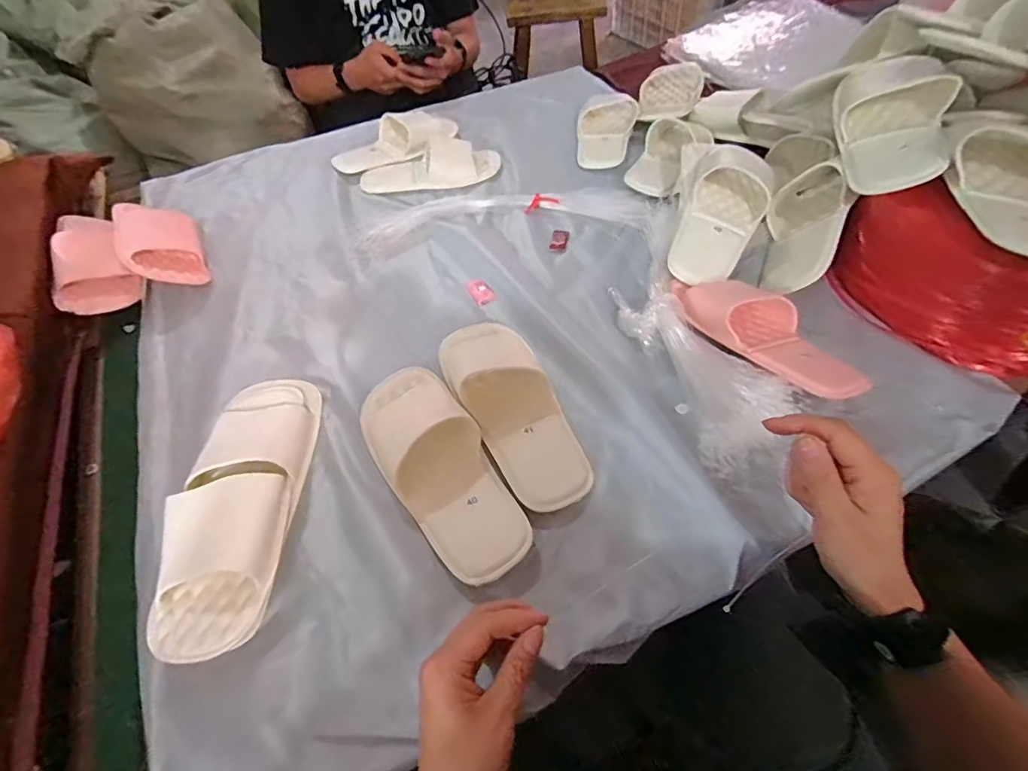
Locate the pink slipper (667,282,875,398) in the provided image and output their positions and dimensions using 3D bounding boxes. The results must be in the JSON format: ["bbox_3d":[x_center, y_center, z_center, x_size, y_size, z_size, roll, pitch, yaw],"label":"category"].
[{"bbox_3d":[0.278,-0.061,0.549,0.110,0.049,0.228,-31,58,-16],"label":"pink slipper"}]

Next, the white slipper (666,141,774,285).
[{"bbox_3d":[0.273,-0.237,0.648,0.115,0.064,0.240,11,56,13],"label":"white slipper"}]

